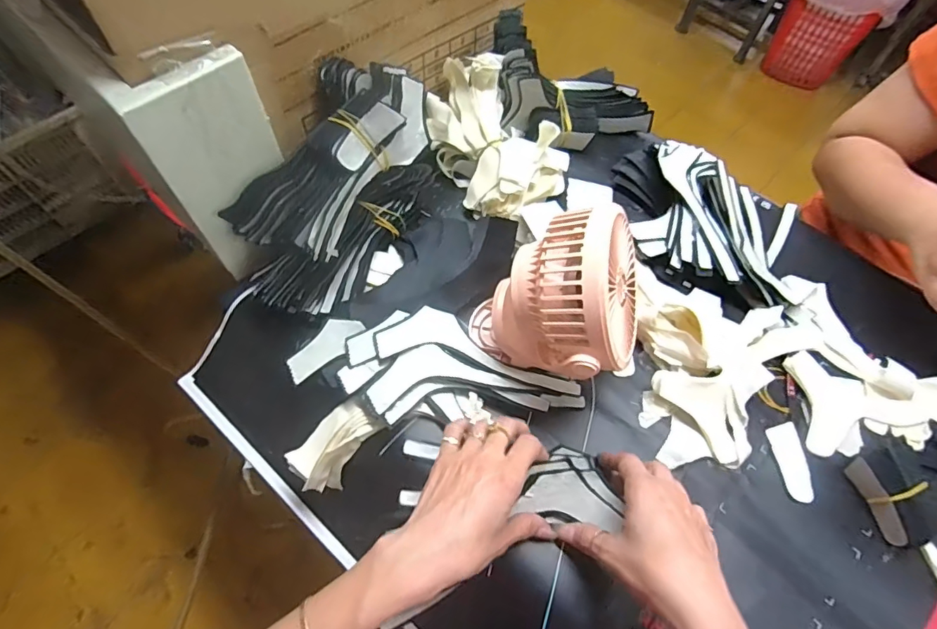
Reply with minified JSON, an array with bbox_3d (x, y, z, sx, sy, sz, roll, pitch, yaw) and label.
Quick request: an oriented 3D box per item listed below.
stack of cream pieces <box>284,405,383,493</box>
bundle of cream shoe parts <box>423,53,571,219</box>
[{"bbox_3d":[-0.118,0.118,0.452,0.086,0.036,0.049,-44,82,-3],"label":"stack of cream pieces"},{"bbox_3d":[0.025,-0.206,0.559,0.130,0.084,0.182,-28,66,-16],"label":"bundle of cream shoe parts"}]

